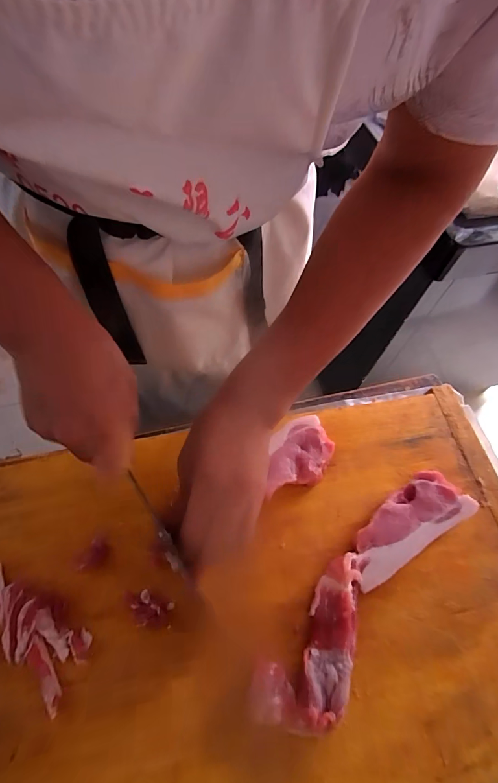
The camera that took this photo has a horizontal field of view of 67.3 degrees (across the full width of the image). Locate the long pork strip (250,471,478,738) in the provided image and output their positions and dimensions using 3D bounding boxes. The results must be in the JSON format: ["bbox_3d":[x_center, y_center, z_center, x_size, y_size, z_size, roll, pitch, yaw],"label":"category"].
[{"bbox_3d":[0.107,0.177,0.339,0.065,0.034,0.260,40,65,16],"label":"long pork strip"}]

